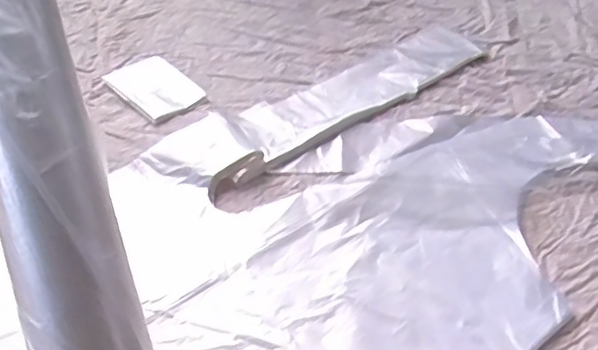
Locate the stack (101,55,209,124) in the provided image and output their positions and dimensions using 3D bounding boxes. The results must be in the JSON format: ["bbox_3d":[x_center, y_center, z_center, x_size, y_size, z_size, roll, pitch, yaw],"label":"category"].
[{"bbox_3d":[-0.140,-0.087,0.582,0.064,0.006,0.094,-33,57,-32],"label":"stack"}]

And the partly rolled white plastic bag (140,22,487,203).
[{"bbox_3d":[0.039,-0.081,0.586,0.379,0.018,0.074,-29,55,-30],"label":"partly rolled white plastic bag"}]

